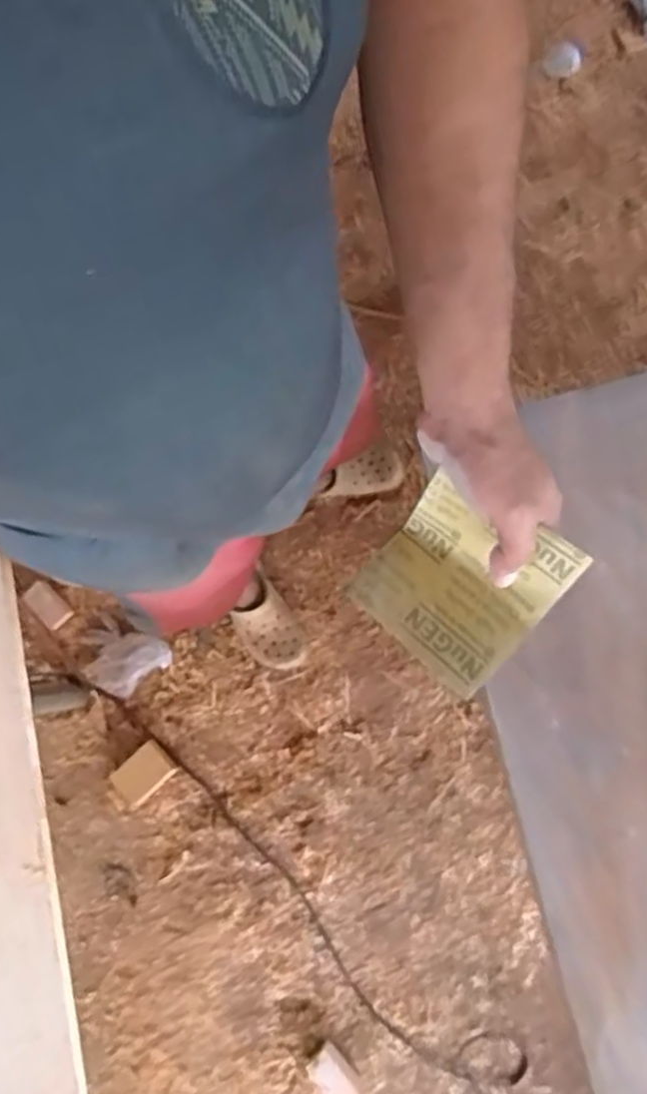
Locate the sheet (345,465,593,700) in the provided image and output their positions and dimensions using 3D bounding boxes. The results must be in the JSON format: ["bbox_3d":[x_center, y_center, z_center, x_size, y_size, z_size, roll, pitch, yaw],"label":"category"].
[{"bbox_3d":[0.091,0.024,0.486,0.113,0.057,0.113,40,82,7],"label":"sheet"}]

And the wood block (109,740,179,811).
[{"bbox_3d":[-0.354,0.444,1.406,0.117,0.017,0.084,-42,82,-2],"label":"wood block"}]

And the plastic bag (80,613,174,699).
[{"bbox_3d":[-0.403,0.224,1.439,0.176,0.035,0.132,24,85,7],"label":"plastic bag"}]

